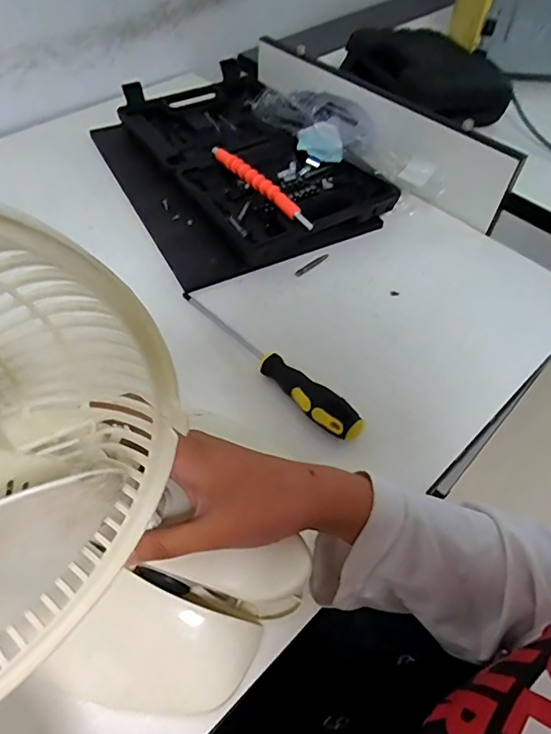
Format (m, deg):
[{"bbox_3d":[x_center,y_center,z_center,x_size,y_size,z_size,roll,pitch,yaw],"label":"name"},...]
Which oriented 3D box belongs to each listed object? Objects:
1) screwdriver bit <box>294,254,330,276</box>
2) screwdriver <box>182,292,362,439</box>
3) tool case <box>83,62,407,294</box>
[{"bbox_3d":[0.041,-0.110,0.538,0.050,0.006,0.007,-36,63,-26],"label":"screwdriver bit"},{"bbox_3d":[-0.012,-0.009,0.447,0.219,0.027,0.026,39,61,23],"label":"screwdriver"},{"bbox_3d":[-0.057,-0.258,0.626,0.267,0.053,0.354,-24,58,-20],"label":"tool case"}]

